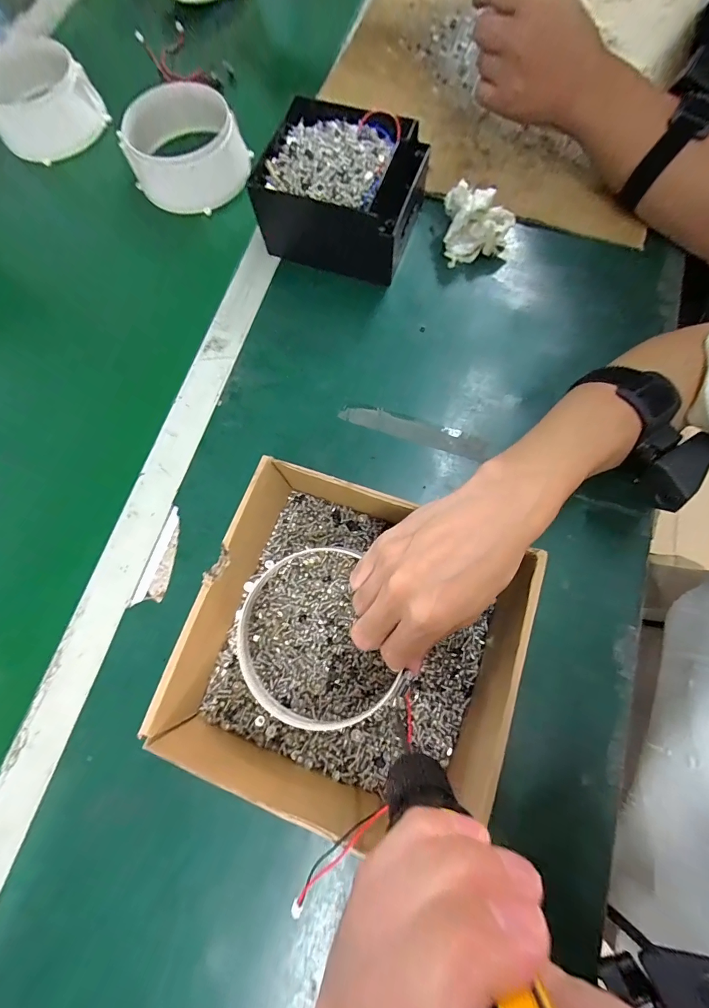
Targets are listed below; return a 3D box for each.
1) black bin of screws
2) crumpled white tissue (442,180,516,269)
[{"bbox_3d":[-0.012,-0.312,0.394,0.150,0.071,0.132,19,75,8],"label":"black bin of screws"},{"bbox_3d":[0.123,-0.279,0.393,0.072,0.044,0.056,14,75,6],"label":"crumpled white tissue"}]

